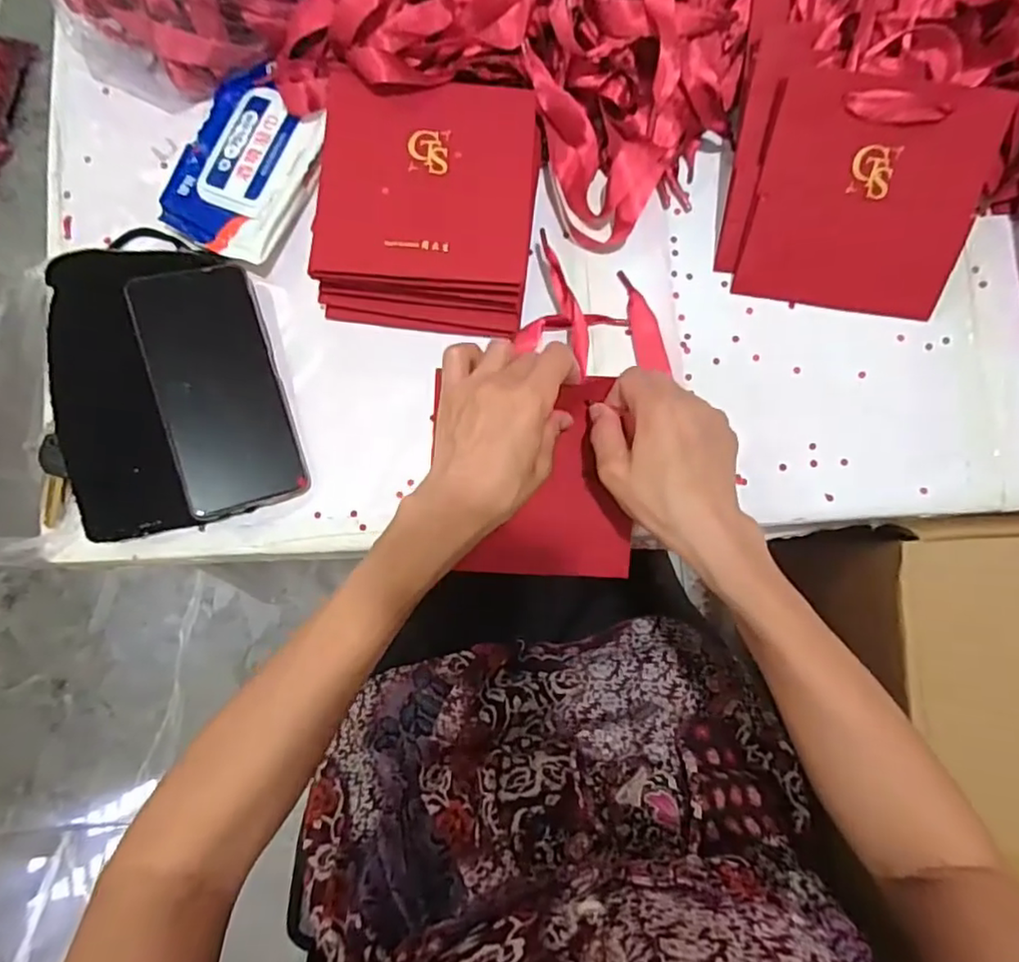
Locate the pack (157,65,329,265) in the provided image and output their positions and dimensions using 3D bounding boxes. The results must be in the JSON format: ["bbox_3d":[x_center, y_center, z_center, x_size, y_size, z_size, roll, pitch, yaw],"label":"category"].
[{"bbox_3d":[-0.187,-0.227,0.457,0.095,0.020,0.131,25,85,4],"label":"pack"}]

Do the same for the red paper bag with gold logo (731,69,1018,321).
[{"bbox_3d":[0.240,-0.188,0.424,0.140,0.007,0.141,10,117,5],"label":"red paper bag with gold logo"}]

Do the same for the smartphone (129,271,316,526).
[{"bbox_3d":[-0.199,-0.063,0.433,0.078,0.010,0.165,-16,90,-29],"label":"smartphone"}]

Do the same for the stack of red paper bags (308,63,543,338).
[{"bbox_3d":[-0.054,-0.192,0.440,0.148,0.054,0.163,6,84,2],"label":"stack of red paper bags"}]

